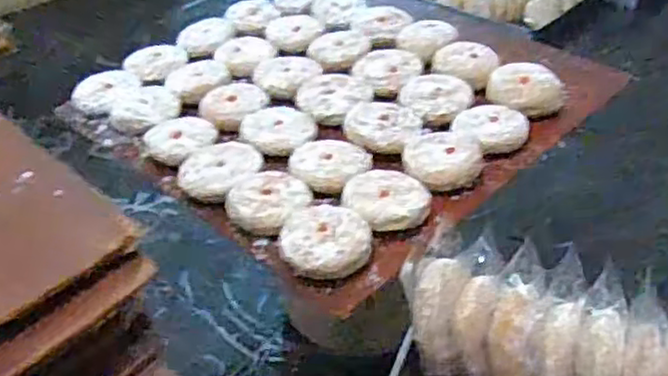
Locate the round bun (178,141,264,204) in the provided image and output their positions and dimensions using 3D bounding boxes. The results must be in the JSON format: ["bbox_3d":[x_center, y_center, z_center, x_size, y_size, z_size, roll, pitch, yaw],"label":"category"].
[{"bbox_3d":[-0.128,-0.022,0.818,0.095,0.035,0.092,-1,38,1],"label":"round bun"}]

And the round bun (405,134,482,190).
[{"bbox_3d":[0.124,-0.032,0.801,0.086,0.029,0.074,-1,38,2],"label":"round bun"}]

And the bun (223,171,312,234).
[{"bbox_3d":[-0.068,0.014,0.766,0.085,0.032,0.069,7,39,12],"label":"bun"}]

